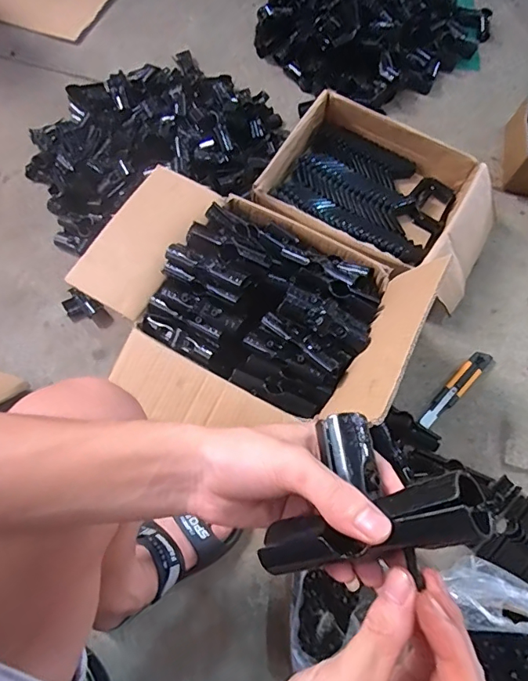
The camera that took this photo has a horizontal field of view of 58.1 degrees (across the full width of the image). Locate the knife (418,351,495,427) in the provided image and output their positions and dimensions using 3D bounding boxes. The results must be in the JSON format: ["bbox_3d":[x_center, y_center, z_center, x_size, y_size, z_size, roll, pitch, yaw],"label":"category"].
[{"bbox_3d":[0.336,0.084,0.832,0.033,0.015,0.182,43,73,13],"label":"knife"}]

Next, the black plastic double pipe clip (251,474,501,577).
[{"bbox_3d":[0.053,0.105,0.256,0.137,0.017,0.033,-31,67,31],"label":"black plastic double pipe clip"}]

